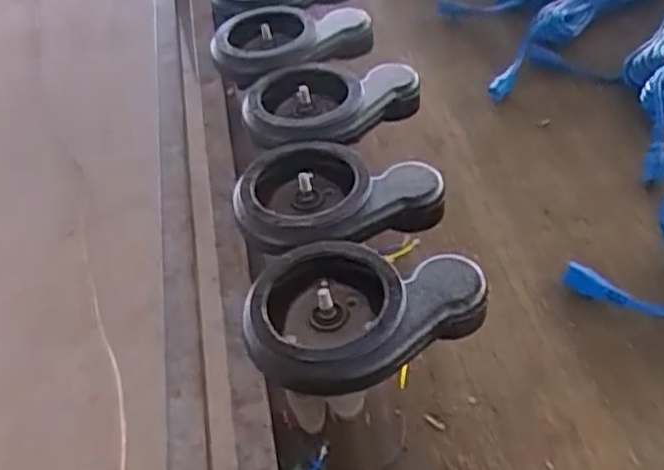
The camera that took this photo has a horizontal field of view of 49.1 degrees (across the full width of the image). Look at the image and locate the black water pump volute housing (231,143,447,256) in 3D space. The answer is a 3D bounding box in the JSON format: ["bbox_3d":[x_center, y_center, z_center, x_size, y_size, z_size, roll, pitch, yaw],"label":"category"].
[{"bbox_3d":[-0.001,-0.033,0.614,0.162,0.035,0.126,-21,46,-16],"label":"black water pump volute housing"}]

